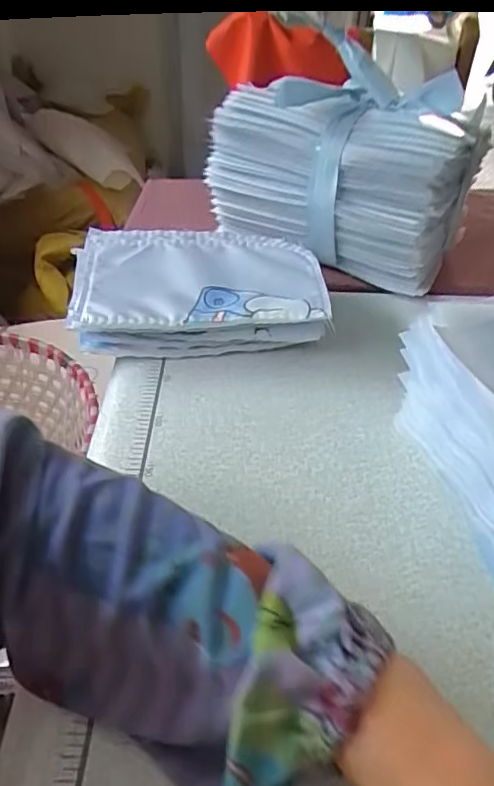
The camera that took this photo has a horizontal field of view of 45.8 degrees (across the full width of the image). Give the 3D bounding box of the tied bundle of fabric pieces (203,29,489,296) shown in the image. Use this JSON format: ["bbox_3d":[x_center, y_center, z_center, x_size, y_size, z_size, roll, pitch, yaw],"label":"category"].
[{"bbox_3d":[0.092,-0.216,0.594,0.237,0.184,0.129,25,46,24],"label":"tied bundle of fabric pieces"}]

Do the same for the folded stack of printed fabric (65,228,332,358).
[{"bbox_3d":[-0.045,-0.088,0.535,0.218,0.064,0.135,1,41,-1],"label":"folded stack of printed fabric"}]

